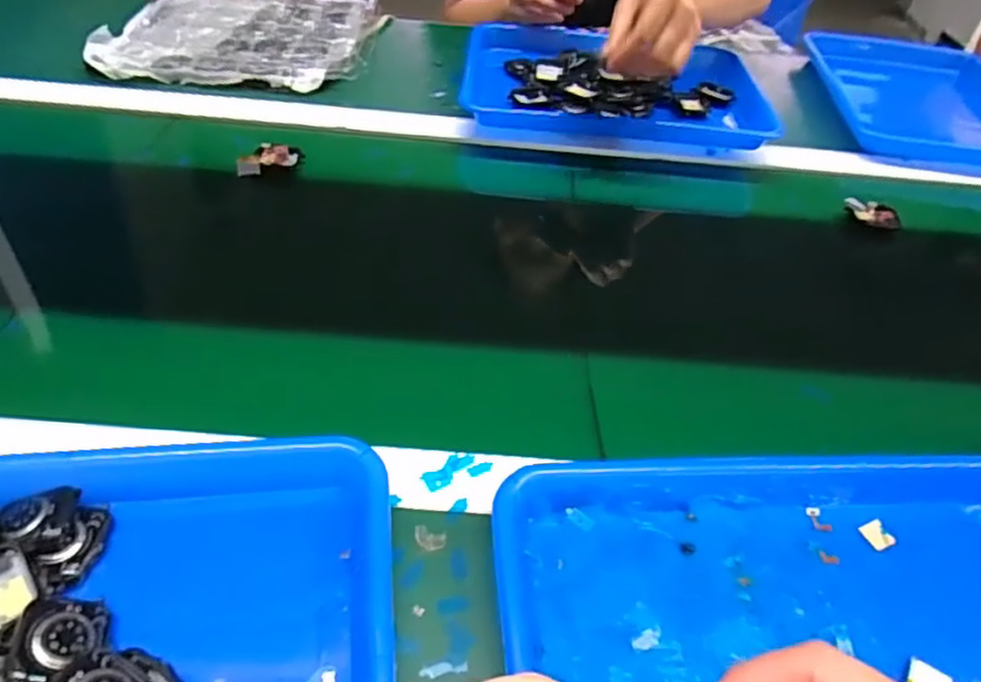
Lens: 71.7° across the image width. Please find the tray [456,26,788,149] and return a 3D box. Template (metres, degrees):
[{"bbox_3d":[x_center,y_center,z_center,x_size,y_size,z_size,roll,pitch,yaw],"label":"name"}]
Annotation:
[{"bbox_3d":[0.139,-0.296,0.776,0.332,0.036,0.245,7,45,1],"label":"tray"}]

